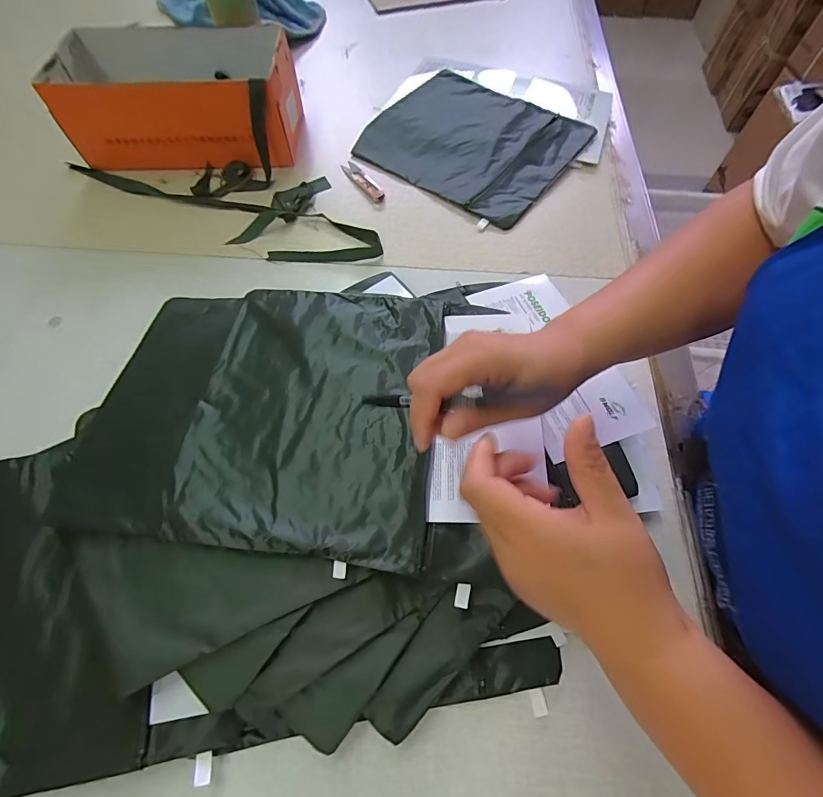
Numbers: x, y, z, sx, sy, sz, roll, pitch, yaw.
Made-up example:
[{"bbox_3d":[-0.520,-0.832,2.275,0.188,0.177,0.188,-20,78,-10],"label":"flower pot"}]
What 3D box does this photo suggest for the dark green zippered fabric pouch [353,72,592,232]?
[{"bbox_3d":[0.089,-0.382,0.621,0.278,0.010,0.255,34,67,15],"label":"dark green zippered fabric pouch"}]

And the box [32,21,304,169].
[{"bbox_3d":[-0.296,-0.400,0.559,0.279,0.107,0.151,-3,63,-3],"label":"box"}]

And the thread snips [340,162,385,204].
[{"bbox_3d":[-0.068,-0.298,0.575,0.023,0.010,0.082,-33,68,-16],"label":"thread snips"}]

